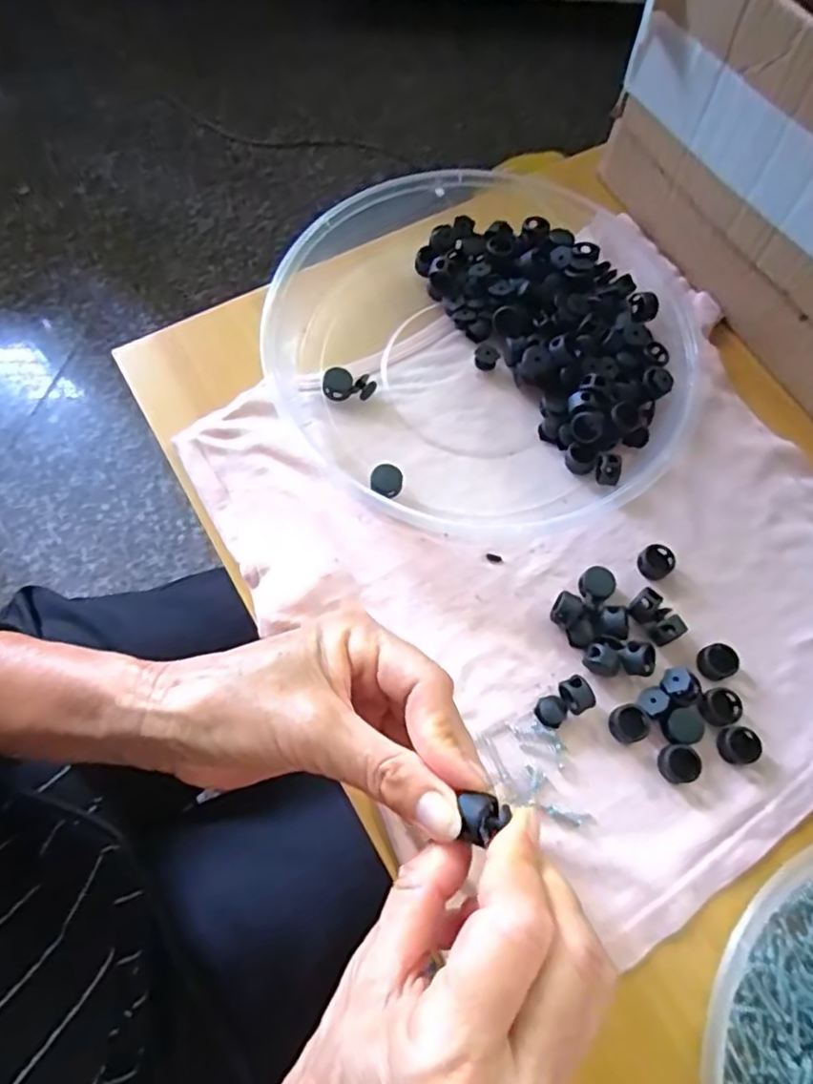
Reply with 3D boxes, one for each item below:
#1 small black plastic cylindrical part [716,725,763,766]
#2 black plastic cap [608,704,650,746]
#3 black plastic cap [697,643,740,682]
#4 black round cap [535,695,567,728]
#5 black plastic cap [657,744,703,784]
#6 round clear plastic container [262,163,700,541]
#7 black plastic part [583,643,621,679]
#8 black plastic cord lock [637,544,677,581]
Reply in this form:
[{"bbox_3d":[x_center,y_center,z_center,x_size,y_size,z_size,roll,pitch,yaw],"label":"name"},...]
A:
[{"bbox_3d":[0.157,0.096,0.298,0.016,0.010,0.017,1,69,-2],"label":"small black plastic cylindrical part"},{"bbox_3d":[0.105,0.086,0.298,0.018,0.006,0.017,-16,71,-8],"label":"black plastic cap"},{"bbox_3d":[0.153,0.059,0.310,0.019,0.009,0.017,-22,72,-10],"label":"black plastic cap"},{"bbox_3d":[0.069,0.081,0.301,0.014,0.005,0.014,1,69,-2],"label":"black round cap"},{"bbox_3d":[0.126,0.102,0.292,0.016,0.009,0.017,1,69,-2],"label":"black plastic cap"},{"bbox_3d":[0.045,-0.118,0.365,0.241,0.037,0.234,1,69,-2],"label":"round clear plastic container"},{"bbox_3d":[0.095,0.058,0.306,0.017,0.011,0.011,29,71,8],"label":"black plastic part"},{"bbox_3d":[0.131,0.010,0.330,0.018,0.007,0.017,1,69,-2],"label":"black plastic cord lock"}]

